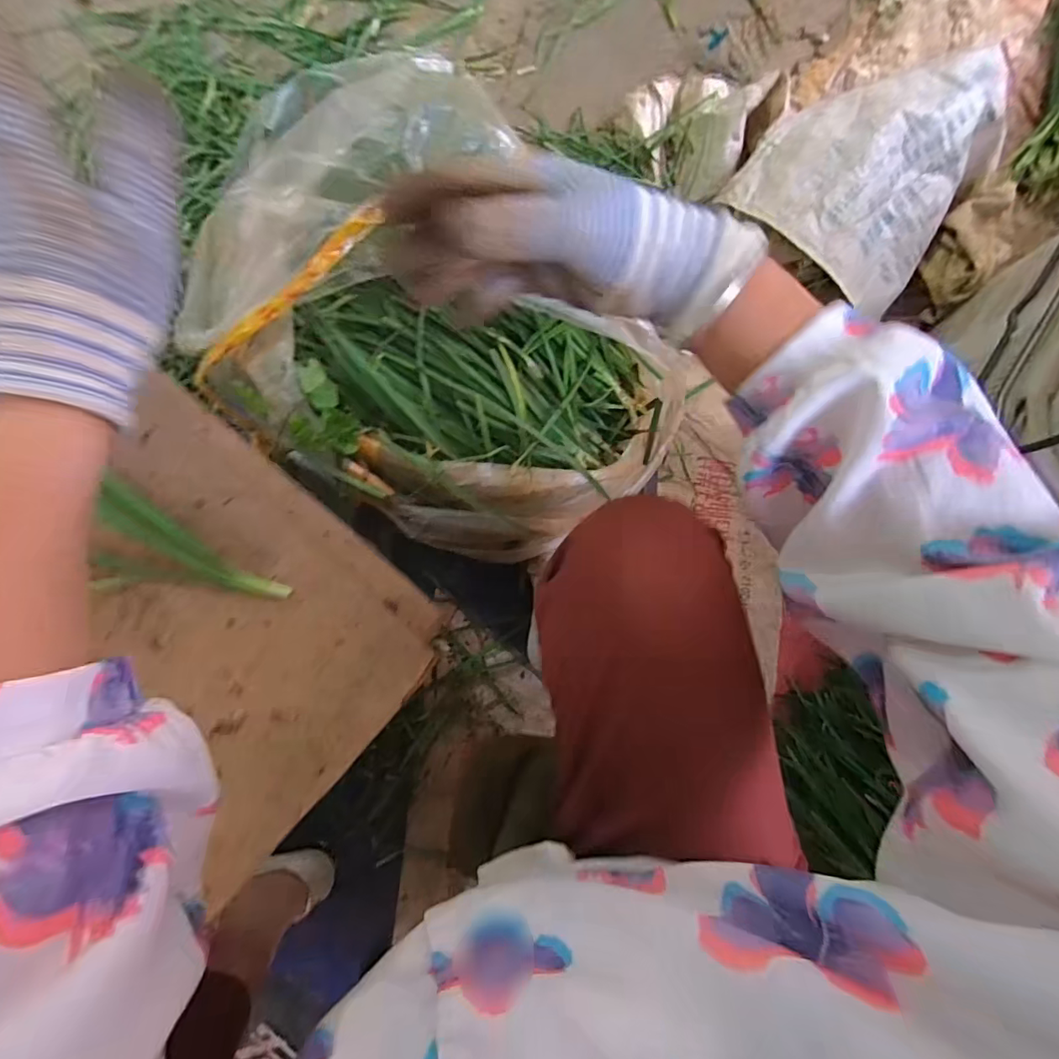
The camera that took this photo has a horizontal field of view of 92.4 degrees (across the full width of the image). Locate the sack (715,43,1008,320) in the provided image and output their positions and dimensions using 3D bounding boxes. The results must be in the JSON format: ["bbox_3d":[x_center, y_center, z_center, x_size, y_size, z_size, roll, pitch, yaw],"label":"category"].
[{"bbox_3d":[0.537,-0.565,0.762,0.301,0.093,0.498,40,85,-1],"label":"sack"}]

